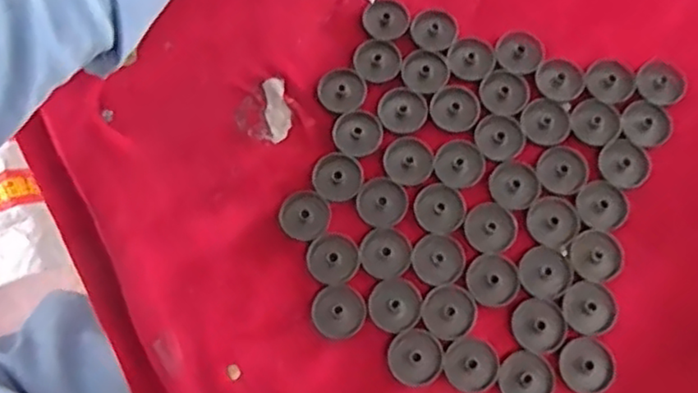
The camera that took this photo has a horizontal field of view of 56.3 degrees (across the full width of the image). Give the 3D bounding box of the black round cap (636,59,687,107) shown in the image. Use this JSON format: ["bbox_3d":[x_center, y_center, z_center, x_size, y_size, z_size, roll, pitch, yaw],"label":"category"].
[{"bbox_3d":[0.218,-0.080,0.457,0.032,0.006,0.032,0,73,0],"label":"black round cap"}]

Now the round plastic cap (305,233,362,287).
[{"bbox_3d":[-0.010,0.040,0.419,0.033,0.004,0.033,0,73,0],"label":"round plastic cap"}]

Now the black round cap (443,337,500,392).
[{"bbox_3d":[0.075,0.104,0.402,0.032,0.004,0.032,0,73,0],"label":"black round cap"}]

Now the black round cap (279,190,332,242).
[{"bbox_3d":[-0.029,0.013,0.431,0.032,0.004,0.033,0,73,0],"label":"black round cap"}]

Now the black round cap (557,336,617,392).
[{"bbox_3d":[0.146,0.103,0.398,0.034,0.004,0.033,0,73,0],"label":"black round cap"}]

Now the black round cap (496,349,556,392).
[{"bbox_3d":[0.108,0.112,0.397,0.034,0.004,0.032,0,73,0],"label":"black round cap"}]

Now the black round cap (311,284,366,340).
[{"bbox_3d":[-0.007,0.073,0.414,0.033,0.004,0.033,0,73,0],"label":"black round cap"}]

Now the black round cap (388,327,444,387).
[{"bbox_3d":[0.041,0.099,0.402,0.033,0.004,0.033,0,73,0],"label":"black round cap"}]

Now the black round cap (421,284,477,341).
[{"bbox_3d":[0.063,0.072,0.407,0.033,0.004,0.032,0,73,0],"label":"black round cap"}]

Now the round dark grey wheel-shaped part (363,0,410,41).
[{"bbox_3d":[0.027,-0.127,0.467,0.031,0.004,0.031,0,73,0],"label":"round dark grey wheel-shaped part"}]

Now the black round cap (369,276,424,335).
[{"bbox_3d":[0.029,0.068,0.410,0.034,0.004,0.033,0,73,0],"label":"black round cap"}]

